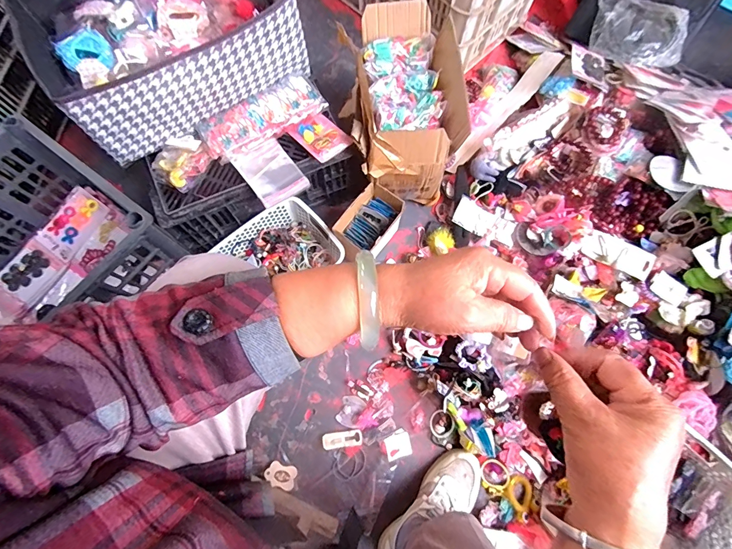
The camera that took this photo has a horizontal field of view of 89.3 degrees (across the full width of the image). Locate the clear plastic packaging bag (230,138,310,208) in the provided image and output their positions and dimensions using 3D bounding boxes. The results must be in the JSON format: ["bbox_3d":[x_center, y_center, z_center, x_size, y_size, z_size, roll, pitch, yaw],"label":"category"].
[{"bbox_3d":[-0.175,-0.187,0.695,0.094,0.034,0.112,-33,70,-11],"label":"clear plastic packaging bag"}]

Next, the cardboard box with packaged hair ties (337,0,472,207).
[{"bbox_3d":[0.067,-0.346,0.782,0.218,0.230,0.335,-8,73,-2],"label":"cardboard box with packaged hair ties"}]

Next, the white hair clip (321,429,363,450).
[{"bbox_3d":[-0.046,0.323,0.725,0.078,0.010,0.029,-6,73,-2],"label":"white hair clip"}]

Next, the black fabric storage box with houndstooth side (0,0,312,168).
[{"bbox_3d":[-0.359,-0.449,0.661,0.407,0.161,0.356,-30,75,-9],"label":"black fabric storage box with houndstooth side"}]

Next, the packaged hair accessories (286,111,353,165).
[{"bbox_3d":[-0.085,-0.264,0.710,0.078,0.022,0.102,-41,77,-11],"label":"packaged hair accessories"}]

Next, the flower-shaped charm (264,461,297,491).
[{"bbox_3d":[-0.162,0.380,0.700,0.058,0.005,0.041,16,50,0],"label":"flower-shaped charm"}]

